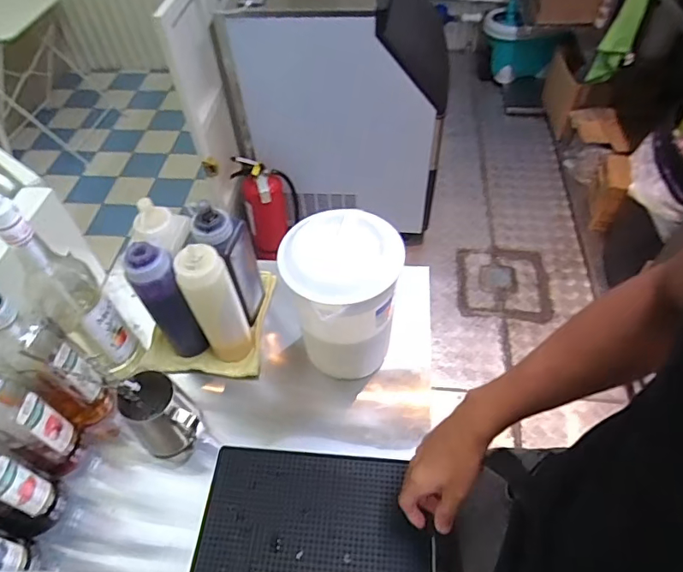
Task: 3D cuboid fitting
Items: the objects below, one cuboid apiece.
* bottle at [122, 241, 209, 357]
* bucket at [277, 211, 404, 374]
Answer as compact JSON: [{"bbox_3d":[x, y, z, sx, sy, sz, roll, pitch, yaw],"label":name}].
[{"bbox_3d":[-0.252,0.030,0.706,0.060,0.215,0.063,-29,56,-18],"label":"bottle"},{"bbox_3d":[0.004,0.018,0.694,0.149,0.215,0.149,-2,52,2],"label":"bucket"}]

